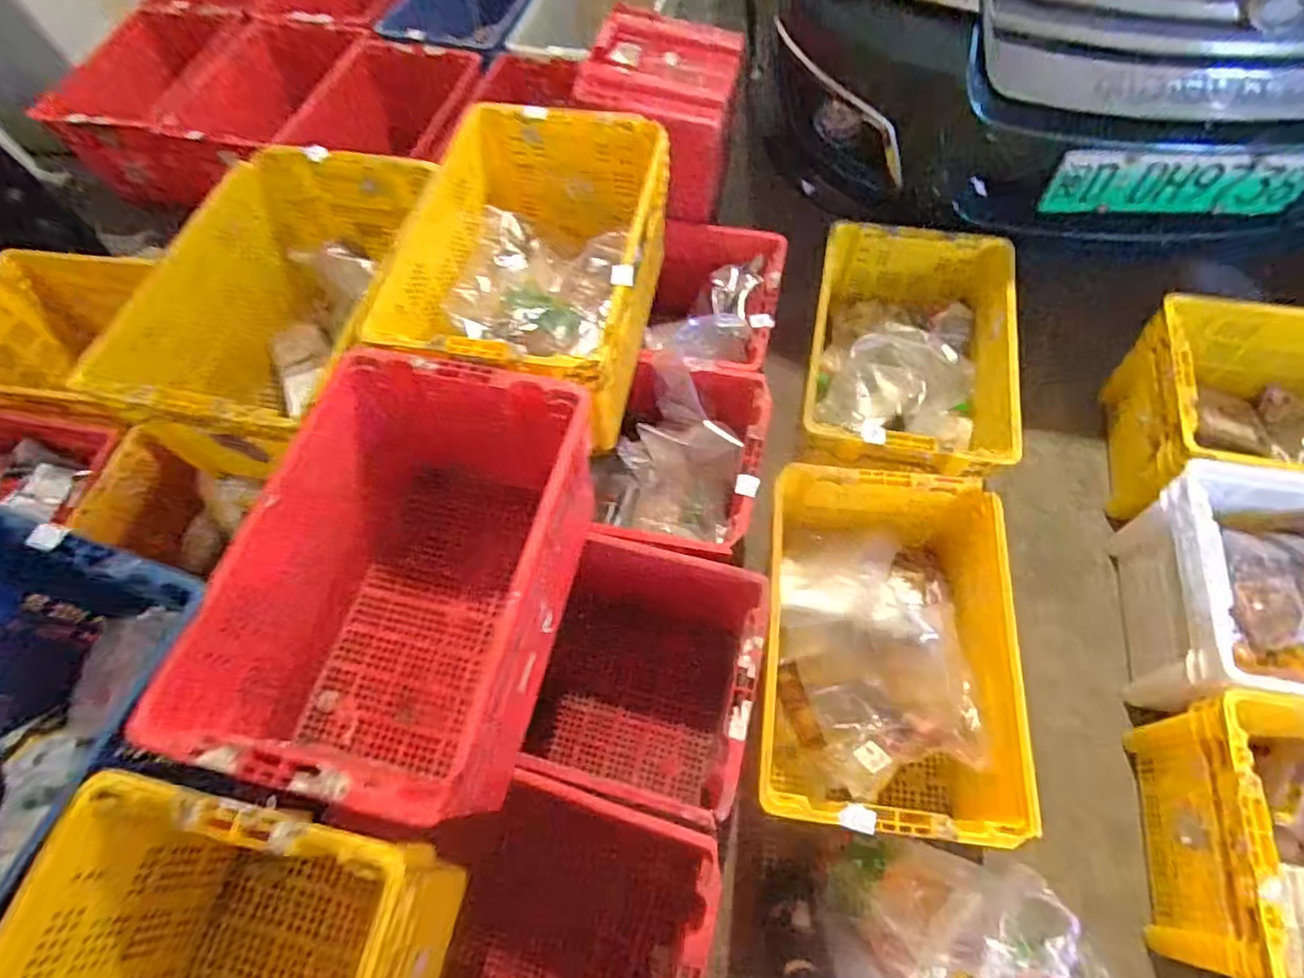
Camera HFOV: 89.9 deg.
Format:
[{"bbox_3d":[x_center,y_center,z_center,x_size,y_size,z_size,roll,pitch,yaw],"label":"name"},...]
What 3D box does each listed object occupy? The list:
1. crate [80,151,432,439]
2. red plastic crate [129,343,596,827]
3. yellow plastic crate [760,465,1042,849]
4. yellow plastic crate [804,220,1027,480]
[{"bbox_3d":[-0.626,-0.313,1.219,0.394,0.331,0.586,9,63,8],"label":"crate"},{"bbox_3d":[-0.345,0.128,0.982,0.407,0.309,0.601,11,64,9],"label":"red plastic crate"},{"bbox_3d":[0.401,0.295,1.190,0.406,0.286,0.590,4,63,6],"label":"yellow plastic crate"},{"bbox_3d":[0.537,-0.272,1.447,0.453,0.238,0.584,9,63,8],"label":"yellow plastic crate"}]

